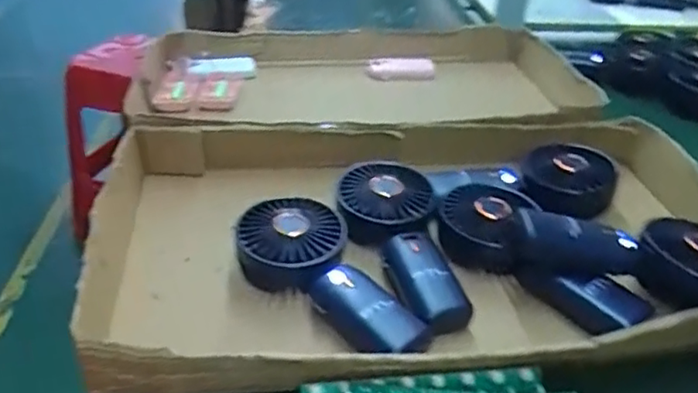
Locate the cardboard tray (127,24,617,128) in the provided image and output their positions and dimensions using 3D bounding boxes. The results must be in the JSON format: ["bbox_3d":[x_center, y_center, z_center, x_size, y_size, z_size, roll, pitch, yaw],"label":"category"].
[{"bbox_3d":[0.013,-0.139,0.783,0.534,0.091,0.338,-2,33,-7],"label":"cardboard tray"}]

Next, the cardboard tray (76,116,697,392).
[{"bbox_3d":[0.073,0.034,0.519,0.512,0.077,0.290,-3,33,-9],"label":"cardboard tray"}]

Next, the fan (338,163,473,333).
[{"bbox_3d":[0.043,0.036,0.520,0.086,0.046,0.189,-4,34,-11],"label":"fan"}]

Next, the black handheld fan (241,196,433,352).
[{"bbox_3d":[-0.016,0.063,0.480,0.086,0.049,0.179,-29,57,-35],"label":"black handheld fan"}]

